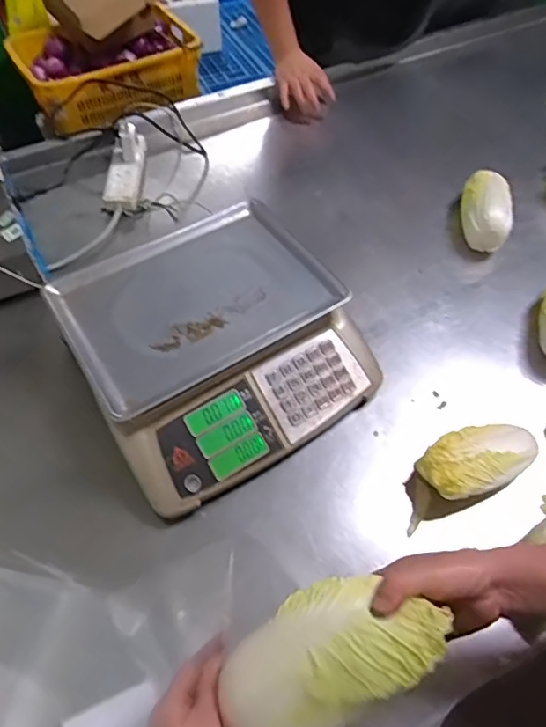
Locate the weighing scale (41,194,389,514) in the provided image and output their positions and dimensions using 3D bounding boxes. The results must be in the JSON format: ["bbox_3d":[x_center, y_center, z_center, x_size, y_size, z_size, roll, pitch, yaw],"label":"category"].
[{"bbox_3d":[-0.077,-0.034,0.667,0.331,0.116,0.341,-28,61,-18],"label":"weighing scale"}]

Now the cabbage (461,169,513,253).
[{"bbox_3d":[0.362,-0.255,0.850,0.076,0.073,0.152,10,56,6],"label":"cabbage"}]

